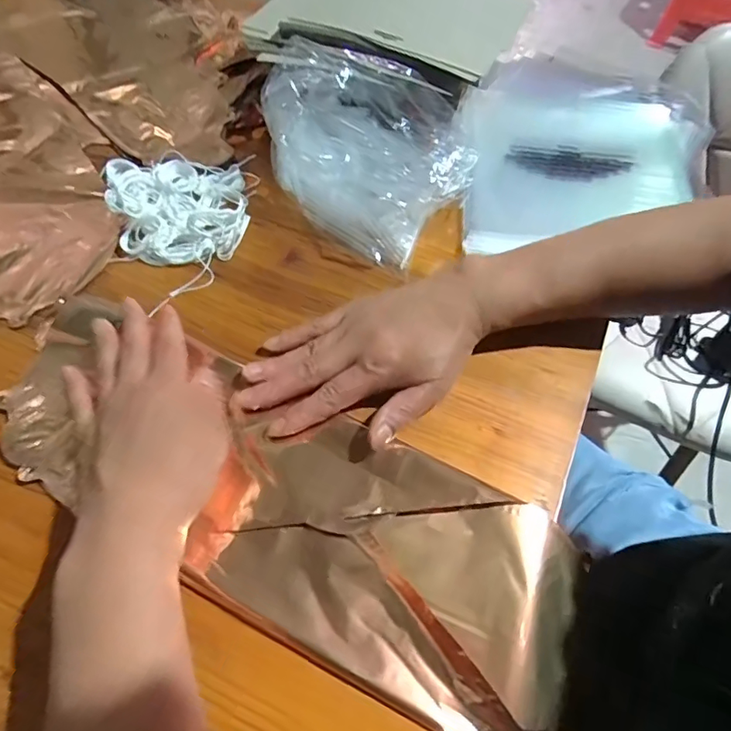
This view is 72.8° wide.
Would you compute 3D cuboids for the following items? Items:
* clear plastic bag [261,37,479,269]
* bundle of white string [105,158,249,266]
[{"bbox_3d":[-0.007,-0.196,0.431,0.206,0.072,0.146,33,62,17],"label":"clear plastic bag"},{"bbox_3d":[-0.163,-0.139,0.422,0.117,0.022,0.120,1,58,-1],"label":"bundle of white string"}]

